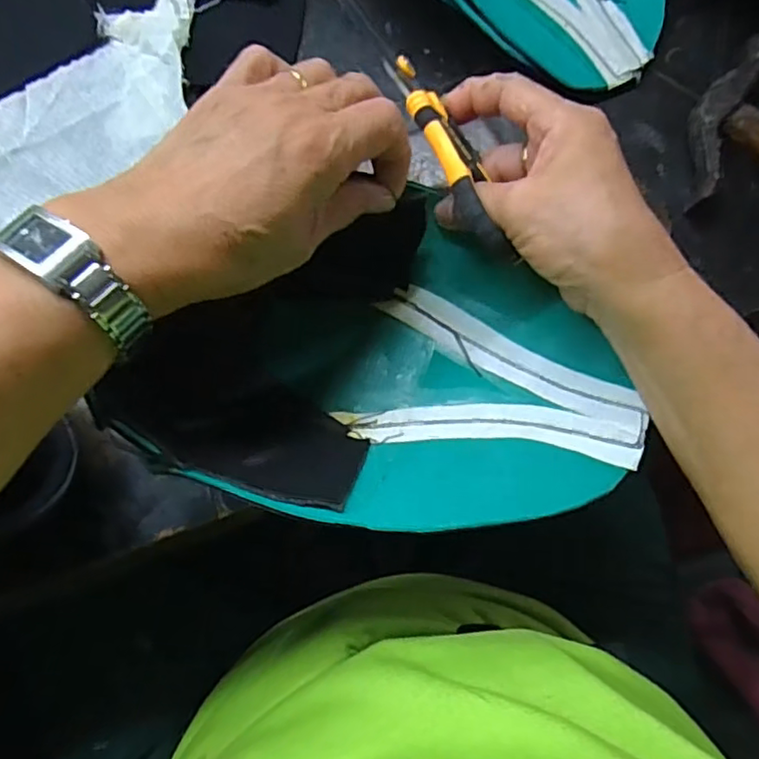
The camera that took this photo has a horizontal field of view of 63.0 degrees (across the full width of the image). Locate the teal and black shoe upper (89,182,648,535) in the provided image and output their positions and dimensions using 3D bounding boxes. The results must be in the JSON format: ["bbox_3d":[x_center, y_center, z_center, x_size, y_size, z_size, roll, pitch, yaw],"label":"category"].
[{"bbox_3d":[0.007,-0.012,0.297,0.231,0.072,0.159,9,76,4],"label":"teal and black shoe upper"}]

